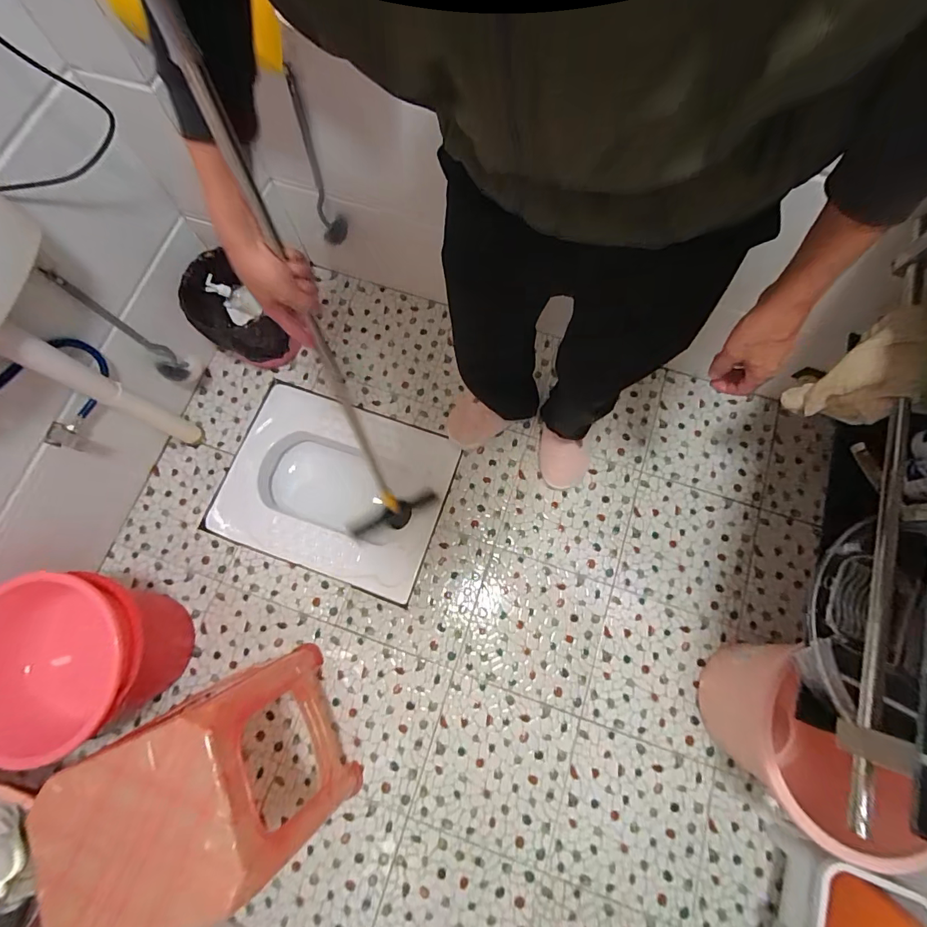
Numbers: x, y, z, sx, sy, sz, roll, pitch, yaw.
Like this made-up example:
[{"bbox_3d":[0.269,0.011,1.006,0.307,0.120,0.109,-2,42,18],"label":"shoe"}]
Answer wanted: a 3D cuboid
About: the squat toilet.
[{"bbox_3d":[-0.339,0.072,1.222,0.546,0.174,0.418,19,75,6],"label":"squat toilet"}]

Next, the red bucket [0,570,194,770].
[{"bbox_3d":[-0.709,0.378,0.889,0.242,0.308,0.292,-16,74,-3],"label":"red bucket"}]

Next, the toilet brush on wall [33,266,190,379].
[{"bbox_3d":[-0.695,-0.267,0.941,0.068,0.336,0.058,39,78,11],"label":"toilet brush on wall"}]

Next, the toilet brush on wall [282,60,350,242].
[{"bbox_3d":[-0.319,-0.619,0.956,0.061,0.336,0.074,-15,74,-4],"label":"toilet brush on wall"}]

